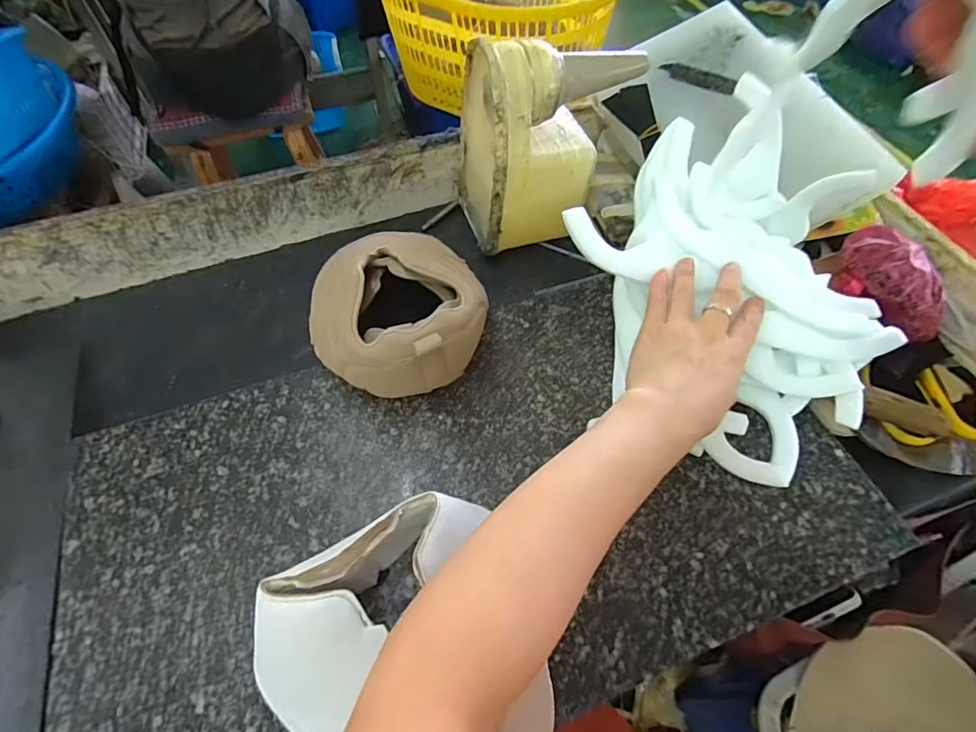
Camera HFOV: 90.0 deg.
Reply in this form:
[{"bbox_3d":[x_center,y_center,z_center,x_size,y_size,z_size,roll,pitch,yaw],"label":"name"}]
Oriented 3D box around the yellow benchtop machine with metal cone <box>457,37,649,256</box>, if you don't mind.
[{"bbox_3d":[0.066,-0.253,0.536,0.180,0.202,0.116,-15,59,-8],"label":"yellow benchtop machine with metal cone"}]

